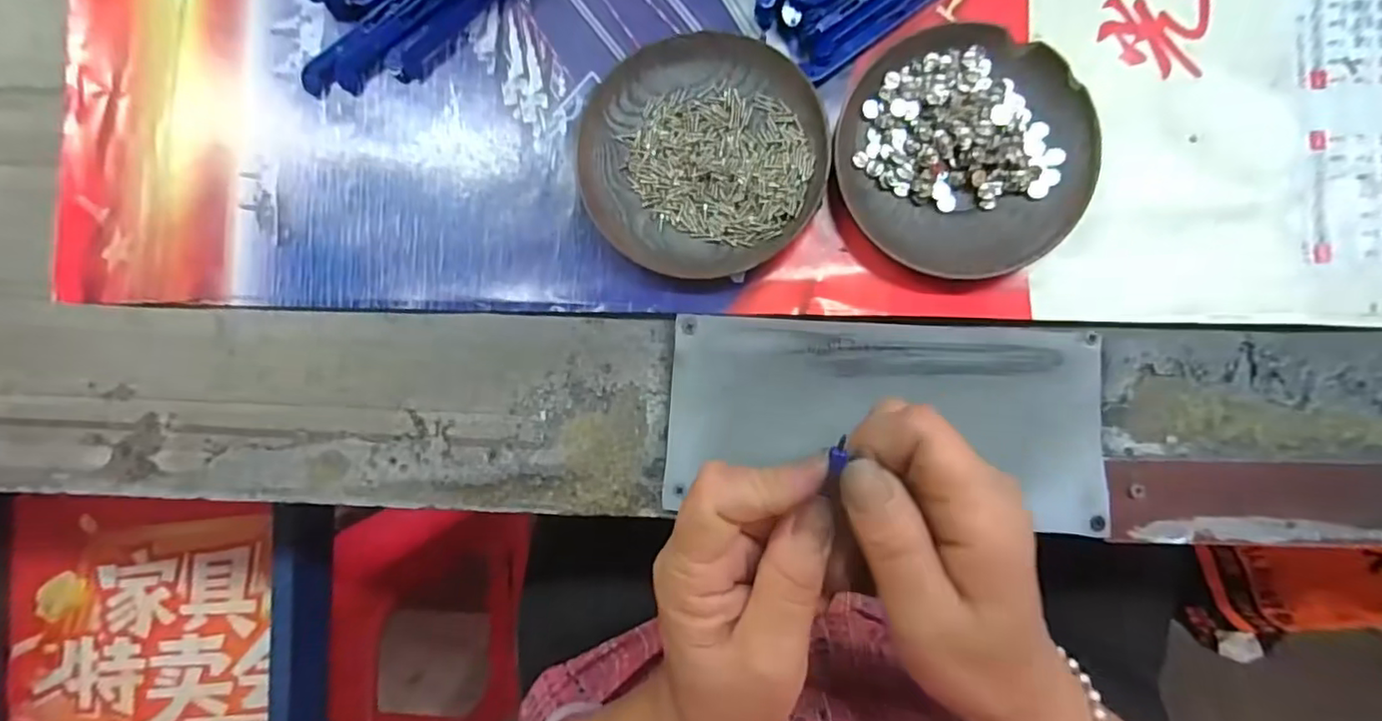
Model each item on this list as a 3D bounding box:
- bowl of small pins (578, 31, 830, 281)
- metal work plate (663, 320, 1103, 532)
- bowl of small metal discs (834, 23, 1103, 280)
[{"bbox_3d":[0.006,-0.099,0.303,0.111,0.013,0.113,0,88,4],"label":"bowl of small pins"},{"bbox_3d":[0.089,0.027,0.292,0.197,0.009,0.089,2,88,5],"label":"metal work plate"},{"bbox_3d":[0.126,-0.097,0.292,0.112,0.016,0.109,0,88,4],"label":"bowl of small metal discs"}]

